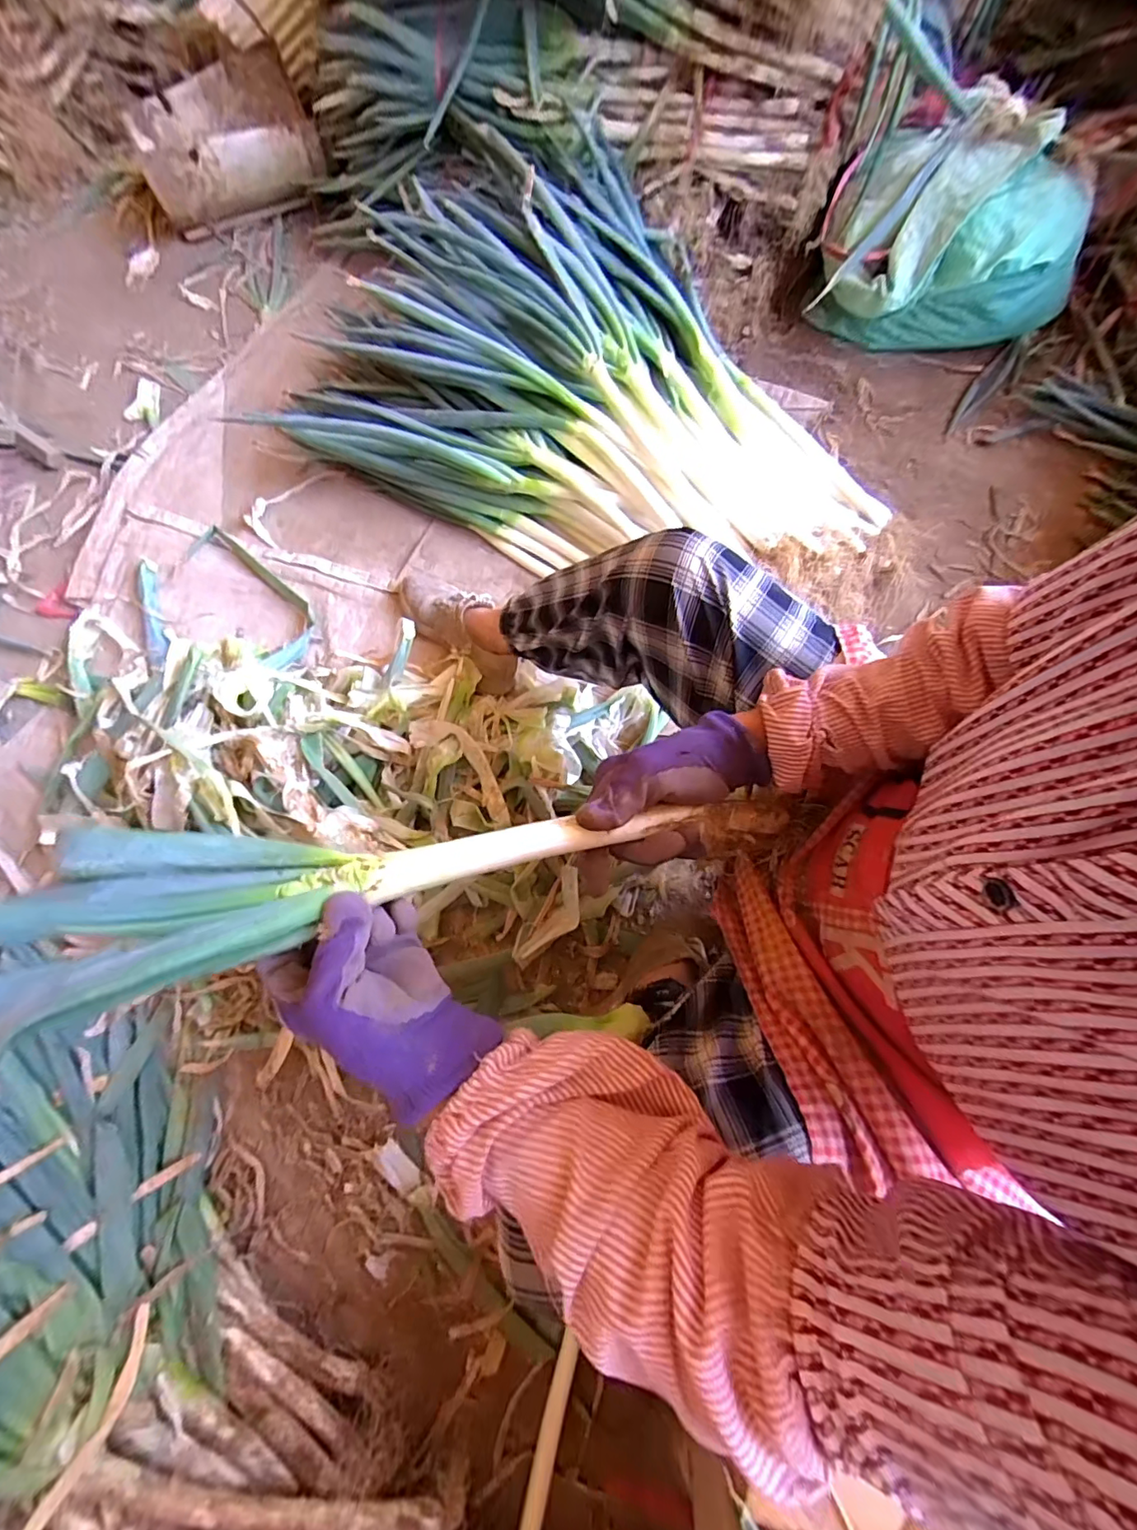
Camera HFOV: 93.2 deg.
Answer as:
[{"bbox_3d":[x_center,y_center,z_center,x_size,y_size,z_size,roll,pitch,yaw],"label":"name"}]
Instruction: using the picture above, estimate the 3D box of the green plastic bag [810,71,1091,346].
[{"bbox_3d":[0.664,-0.891,0.932,0.417,0.237,0.289,-24,73,-9],"label":"green plastic bag"}]

